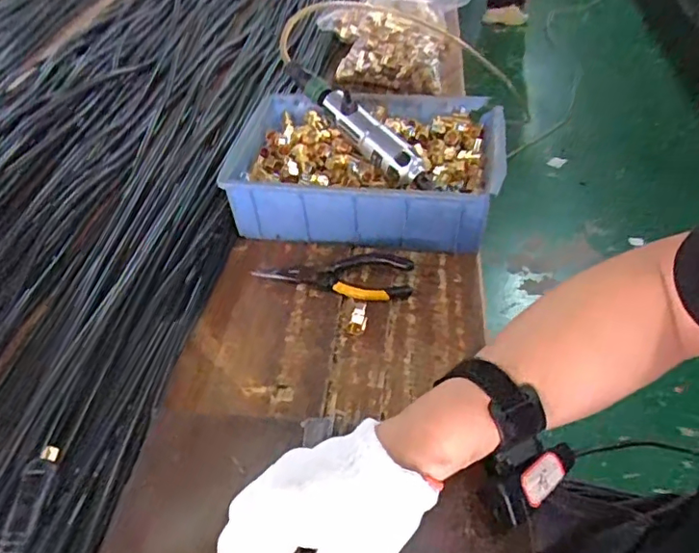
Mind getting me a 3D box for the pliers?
[{"bbox_3d":[-0.018,-0.001,0.582,0.163,0.016,0.050,3,45,8],"label":"pliers"}]

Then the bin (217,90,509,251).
[{"bbox_3d":[0.022,-0.138,0.665,0.290,0.085,0.210,3,45,8],"label":"bin"}]

